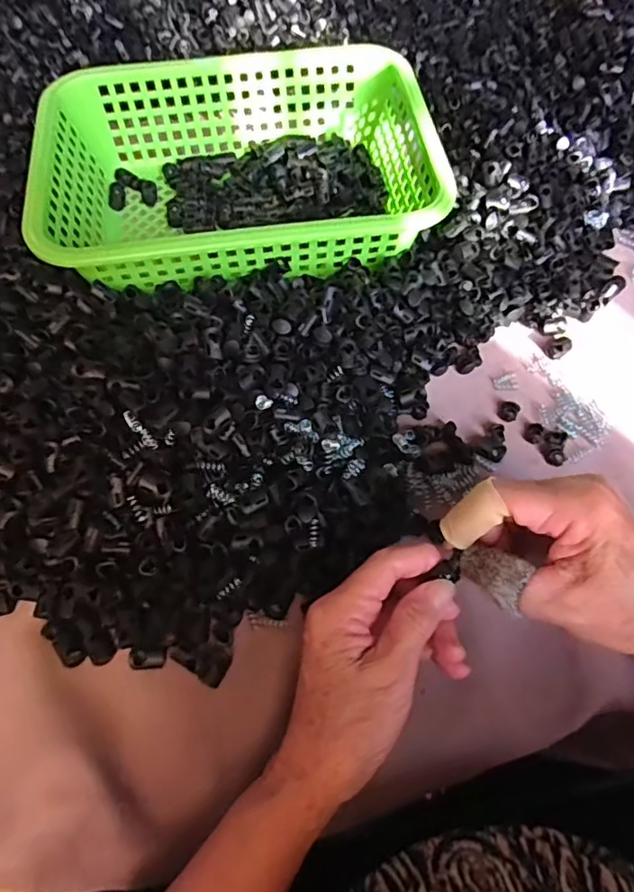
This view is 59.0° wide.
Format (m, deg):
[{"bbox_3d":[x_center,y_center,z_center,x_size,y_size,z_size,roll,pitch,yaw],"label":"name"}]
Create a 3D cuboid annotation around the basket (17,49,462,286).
[{"bbox_3d":[-0.063,-0.216,0.448,0.285,0.085,0.199,-6,63,-6],"label":"basket"}]

